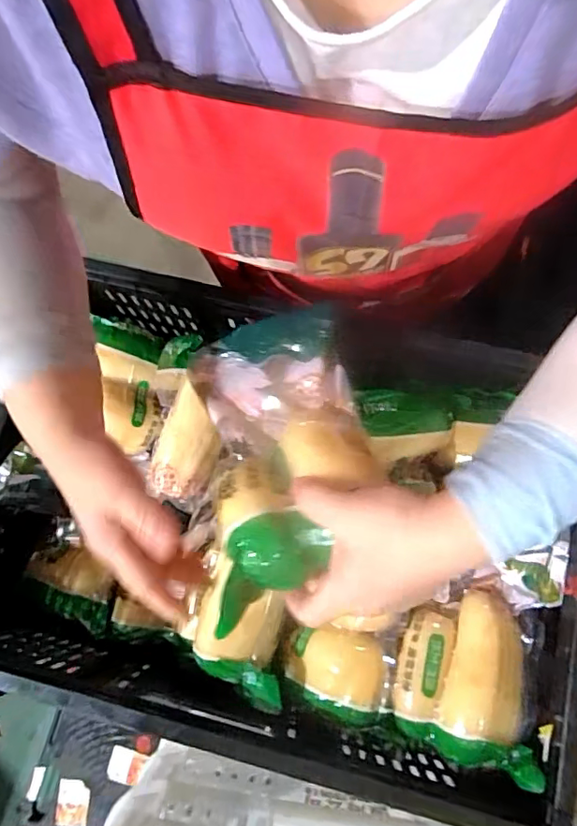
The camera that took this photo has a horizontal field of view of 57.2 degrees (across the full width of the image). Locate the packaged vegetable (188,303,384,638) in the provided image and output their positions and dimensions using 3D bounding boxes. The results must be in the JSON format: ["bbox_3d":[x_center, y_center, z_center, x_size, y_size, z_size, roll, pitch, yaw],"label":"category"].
[{"bbox_3d":[-0.009,0.017,0.399,0.132,0.065,0.241,-3,47,0],"label":"packaged vegetable"}]

